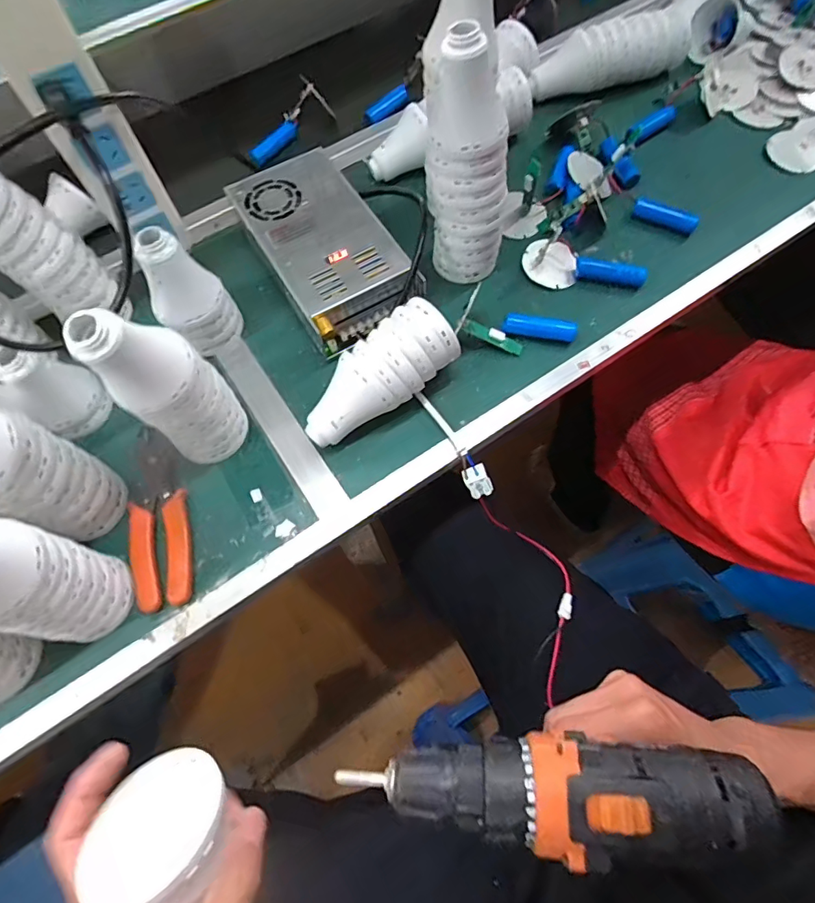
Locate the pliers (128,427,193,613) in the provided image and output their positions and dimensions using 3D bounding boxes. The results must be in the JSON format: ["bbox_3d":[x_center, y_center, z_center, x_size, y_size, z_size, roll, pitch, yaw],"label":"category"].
[{"bbox_3d":[-0.213,0.053,0.427,0.047,0.010,0.158,-13,67,-3],"label":"pliers"}]

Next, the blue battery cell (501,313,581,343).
[{"bbox_3d":[0.129,-0.119,0.485,0.069,0.023,0.019,13,68,8],"label":"blue battery cell"}]

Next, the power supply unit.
[{"bbox_3d":[-0.088,-0.209,0.510,0.115,0.055,0.219,-30,69,-10],"label":"power supply unit"}]

